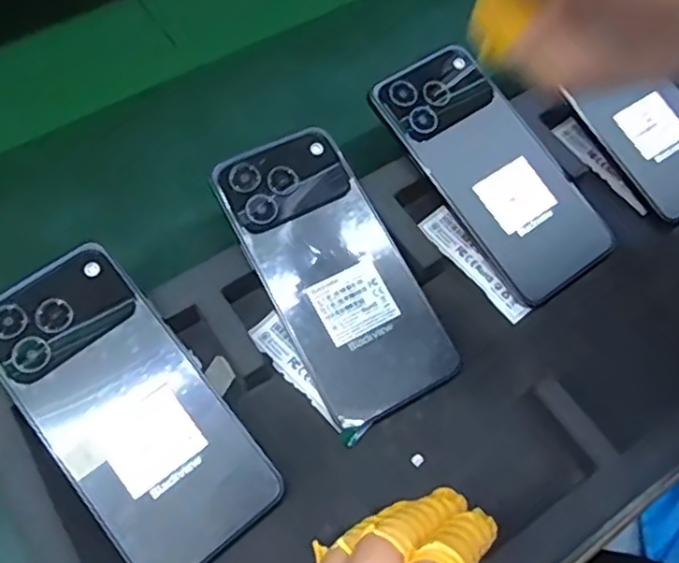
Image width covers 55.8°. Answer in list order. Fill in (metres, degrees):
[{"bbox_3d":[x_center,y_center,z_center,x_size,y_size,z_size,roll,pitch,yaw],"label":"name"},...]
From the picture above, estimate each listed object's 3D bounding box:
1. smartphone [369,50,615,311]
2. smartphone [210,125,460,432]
[{"bbox_3d":[0.092,-0.067,0.383,0.072,0.006,0.160,-35,85,-13],"label":"smartphone"},{"bbox_3d":[-0.002,-0.007,0.348,0.075,0.005,0.160,-27,80,-16],"label":"smartphone"}]

